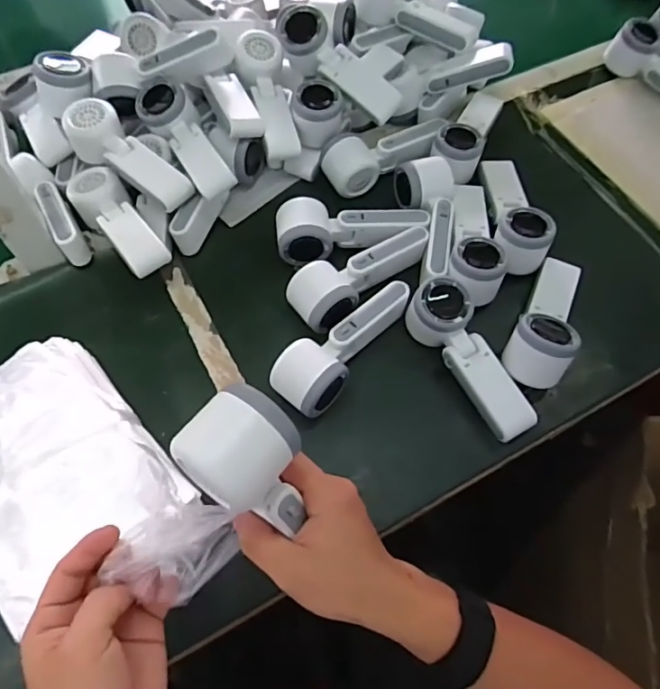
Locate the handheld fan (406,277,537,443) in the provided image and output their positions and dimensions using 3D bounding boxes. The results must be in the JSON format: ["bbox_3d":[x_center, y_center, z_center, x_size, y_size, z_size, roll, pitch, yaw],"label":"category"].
[{"bbox_3d":[0.137,0.014,0.507,0.051,0.058,0.160,-26,65,-15],"label":"handheld fan"}]

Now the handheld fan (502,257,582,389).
[{"bbox_3d":[0.227,-0.031,0.528,0.057,0.058,0.149,27,64,13],"label":"handheld fan"}]

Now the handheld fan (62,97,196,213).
[{"bbox_3d":[-0.221,-0.204,0.566,0.160,0.049,0.065,40,68,18],"label":"handheld fan"}]

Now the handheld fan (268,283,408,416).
[{"bbox_3d":[0.015,-0.002,0.512,0.059,0.052,0.167,38,67,18],"label":"handheld fan"}]

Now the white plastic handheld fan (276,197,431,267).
[{"bbox_3d":[0.024,-0.126,0.582,0.162,0.048,0.063,-5,62,-4],"label":"white plastic handheld fan"}]

